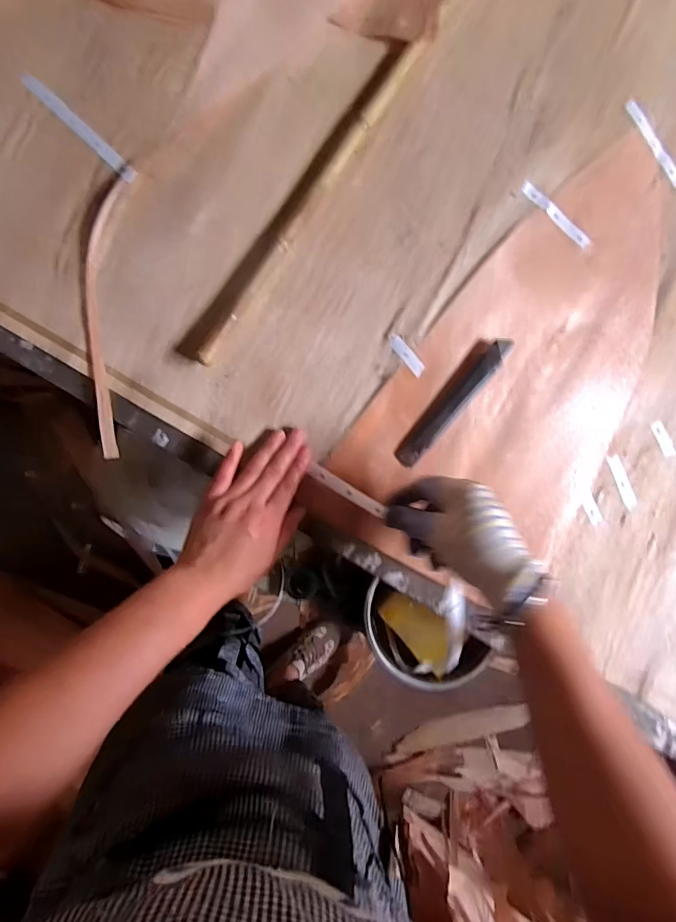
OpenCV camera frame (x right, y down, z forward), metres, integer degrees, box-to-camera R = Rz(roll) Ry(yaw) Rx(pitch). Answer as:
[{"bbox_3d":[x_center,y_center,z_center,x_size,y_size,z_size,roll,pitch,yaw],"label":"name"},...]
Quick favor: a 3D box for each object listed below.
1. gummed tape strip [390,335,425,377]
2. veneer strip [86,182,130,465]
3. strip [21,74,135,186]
[{"bbox_3d":[0.069,-0.105,0.454,0.014,0.004,0.047,-38,91,-6],"label":"gummed tape strip"},{"bbox_3d":[-0.222,-0.136,0.432,0.031,0.014,0.264,1,87,-5],"label":"veneer strip"},{"bbox_3d":[-0.246,-0.318,0.437,0.135,0.005,0.014,43,76,-3],"label":"strip"}]

